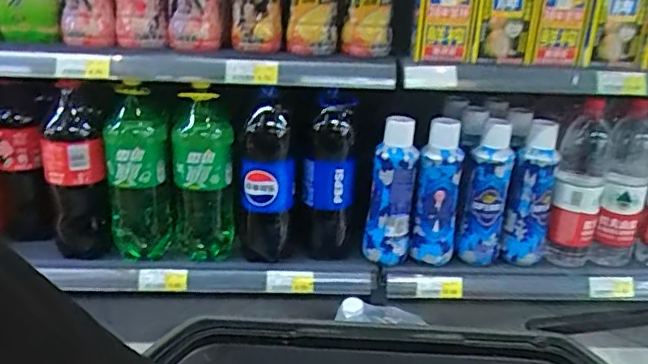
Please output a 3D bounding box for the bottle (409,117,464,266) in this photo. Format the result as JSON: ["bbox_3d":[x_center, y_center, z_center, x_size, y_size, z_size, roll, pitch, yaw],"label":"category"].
[{"bbox_3d":[0.211,0.020,1.078,0.077,0.250,0.082,7,25,13],"label":"bottle"}]

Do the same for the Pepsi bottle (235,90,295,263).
[{"bbox_3d":[-0.106,-0.001,1.052,0.105,0.288,0.084,-2,24,-7],"label":"Pepsi bottle"}]

